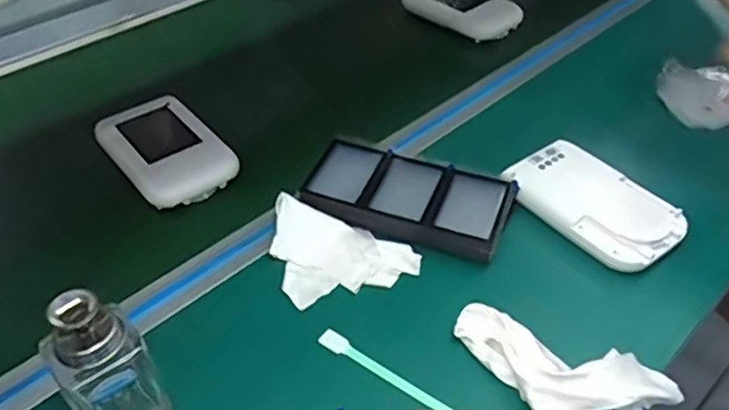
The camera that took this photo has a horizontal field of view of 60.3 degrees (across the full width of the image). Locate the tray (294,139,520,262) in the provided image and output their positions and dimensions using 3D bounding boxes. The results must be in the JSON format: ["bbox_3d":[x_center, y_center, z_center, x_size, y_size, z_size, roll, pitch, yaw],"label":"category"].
[{"bbox_3d":[0.040,-0.007,0.576,0.178,0.027,0.092,17,46,14],"label":"tray"}]

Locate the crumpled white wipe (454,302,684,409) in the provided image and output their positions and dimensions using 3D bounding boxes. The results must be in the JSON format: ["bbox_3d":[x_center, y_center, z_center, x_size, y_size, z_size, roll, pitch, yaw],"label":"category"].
[{"bbox_3d":[0.142,0.116,0.444,0.157,0.034,0.073,15,45,12],"label":"crumpled white wipe"}]

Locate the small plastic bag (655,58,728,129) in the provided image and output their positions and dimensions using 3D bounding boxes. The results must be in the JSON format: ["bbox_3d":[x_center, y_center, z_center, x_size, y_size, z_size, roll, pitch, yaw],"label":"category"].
[{"bbox_3d":[0.379,-0.127,0.708,0.099,0.027,0.092,9,44,6],"label":"small plastic bag"}]

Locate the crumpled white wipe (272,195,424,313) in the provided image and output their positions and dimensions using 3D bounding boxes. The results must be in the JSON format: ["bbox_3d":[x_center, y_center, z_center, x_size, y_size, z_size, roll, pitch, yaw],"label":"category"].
[{"bbox_3d":[-0.024,0.044,0.532,0.132,0.021,0.087,16,46,13],"label":"crumpled white wipe"}]

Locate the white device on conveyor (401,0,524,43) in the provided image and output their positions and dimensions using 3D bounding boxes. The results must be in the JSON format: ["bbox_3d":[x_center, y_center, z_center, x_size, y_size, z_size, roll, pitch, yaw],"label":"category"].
[{"bbox_3d":[0.137,-0.269,0.857,0.092,0.028,0.149,-32,54,-31],"label":"white device on conveyor"}]

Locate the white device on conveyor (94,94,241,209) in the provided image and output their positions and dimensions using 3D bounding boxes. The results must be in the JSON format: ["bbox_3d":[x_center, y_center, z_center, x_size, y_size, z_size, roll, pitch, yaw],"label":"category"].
[{"bbox_3d":[-0.199,-0.057,0.631,0.093,0.025,0.149,-30,53,-29],"label":"white device on conveyor"}]

